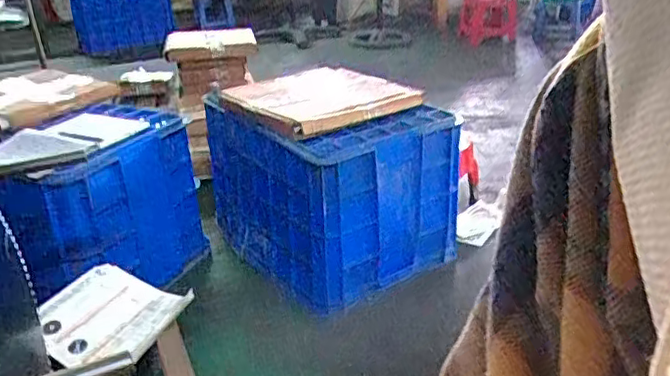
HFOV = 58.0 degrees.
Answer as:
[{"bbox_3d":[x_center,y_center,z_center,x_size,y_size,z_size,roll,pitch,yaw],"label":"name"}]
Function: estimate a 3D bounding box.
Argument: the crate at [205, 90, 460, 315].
[{"bbox_3d":[-0.027,-0.022,1.499,0.475,0.369,0.504,-20,31,-30],"label":"crate"}]

